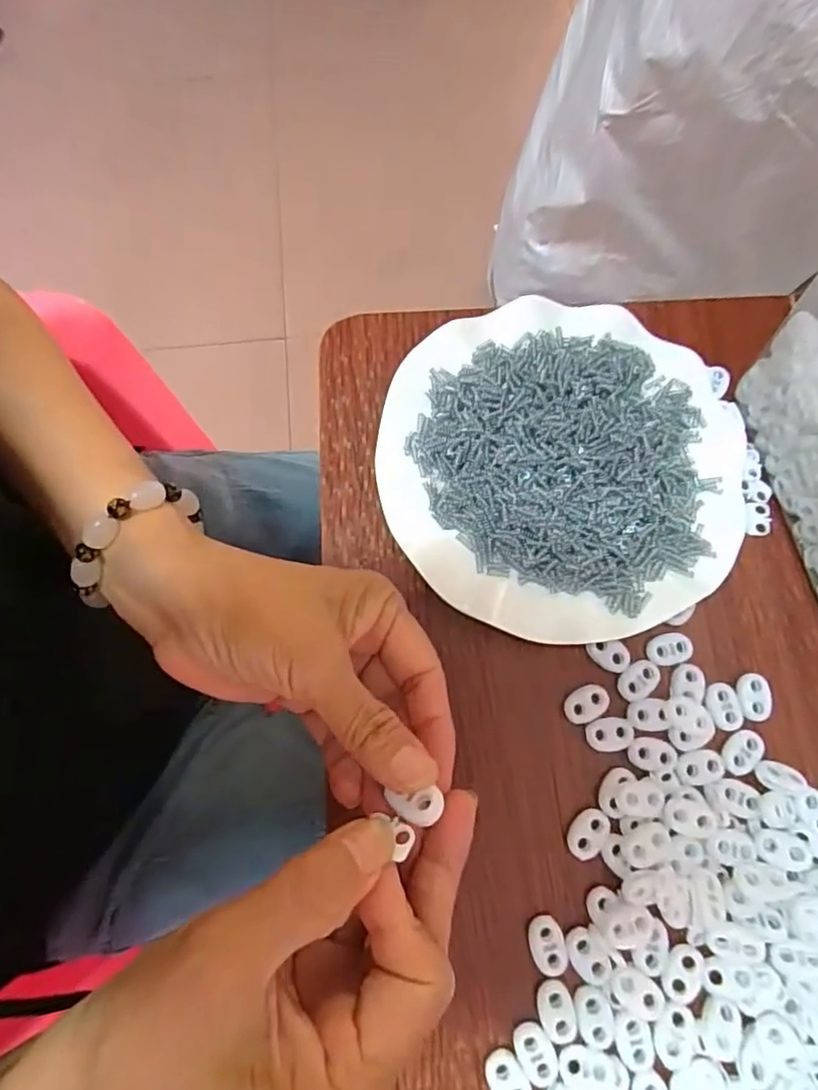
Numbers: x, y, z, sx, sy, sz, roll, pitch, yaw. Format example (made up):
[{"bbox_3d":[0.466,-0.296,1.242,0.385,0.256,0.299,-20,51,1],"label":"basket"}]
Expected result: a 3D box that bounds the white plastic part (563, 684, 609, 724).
[{"bbox_3d":[0.087,0.078,0.282,0.023,0.004,0.015,-24,75,-5],"label":"white plastic part"}]

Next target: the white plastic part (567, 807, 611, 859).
[{"bbox_3d":[0.083,0.134,0.265,0.015,0.004,0.023,38,78,11],"label":"white plastic part"}]

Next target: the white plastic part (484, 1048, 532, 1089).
[{"bbox_3d":[0.042,0.225,0.239,0.015,0.004,0.023,-36,77,-8],"label":"white plastic part"}]

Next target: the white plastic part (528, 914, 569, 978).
[{"bbox_3d":[0.061,0.178,0.253,0.015,0.004,0.022,-9,74,-1],"label":"white plastic part"}]

